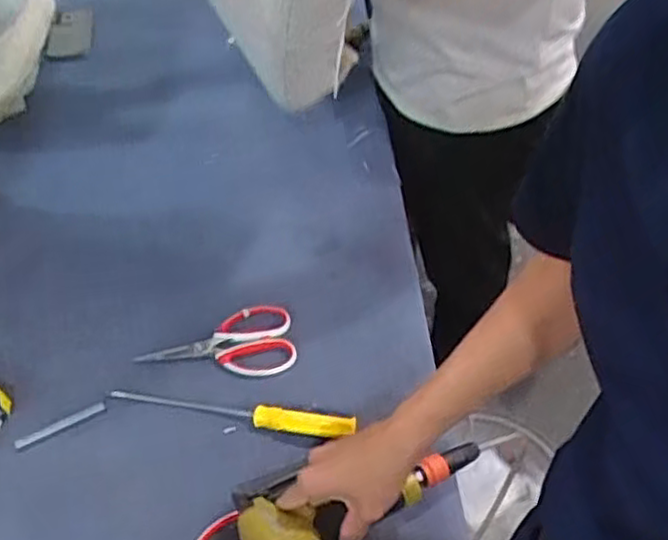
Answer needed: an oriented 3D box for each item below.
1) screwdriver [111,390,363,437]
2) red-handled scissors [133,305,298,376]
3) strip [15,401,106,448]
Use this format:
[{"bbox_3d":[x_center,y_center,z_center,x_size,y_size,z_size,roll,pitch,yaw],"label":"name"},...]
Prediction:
[{"bbox_3d":[-0.119,0.158,0.799,0.284,0.023,0.024,8,49,7],"label":"screwdriver"},{"bbox_3d":[-0.145,0.095,0.875,0.189,0.013,0.097,-9,49,-7],"label":"red-handled scissors"},{"bbox_3d":[-0.311,0.177,0.805,0.101,0.006,0.014,-25,53,-20],"label":"strip"}]

